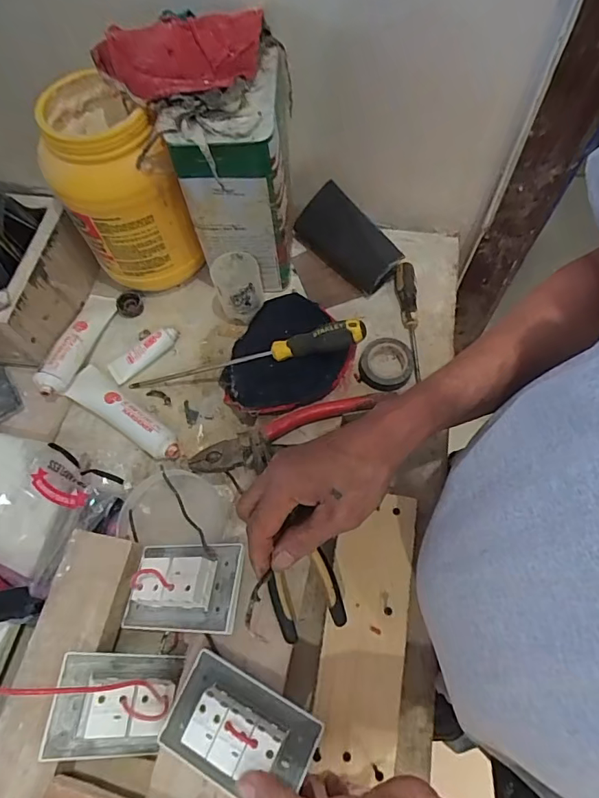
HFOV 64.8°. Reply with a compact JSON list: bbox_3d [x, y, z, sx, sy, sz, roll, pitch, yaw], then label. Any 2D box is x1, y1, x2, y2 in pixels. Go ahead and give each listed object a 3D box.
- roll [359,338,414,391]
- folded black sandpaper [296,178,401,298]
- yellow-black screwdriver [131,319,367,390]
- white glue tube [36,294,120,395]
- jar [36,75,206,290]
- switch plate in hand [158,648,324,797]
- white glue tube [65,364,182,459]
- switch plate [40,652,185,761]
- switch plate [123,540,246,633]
[{"bbox_3d":[0.105,-0.041,0.575,0.063,0.019,0.065,-1,65,2],"label":"roll"},{"bbox_3d":[0.062,-0.215,0.635,0.162,0.025,0.081,50,119,20],"label":"folded black sandpaper"},{"bbox_3d":[-0.068,-0.046,0.549,0.295,0.023,0.025,-12,63,22],"label":"yellow-black screwdriver"},{"bbox_3d":[-0.278,-0.076,0.600,0.043,0.026,0.168,7,51,6],"label":"white glue tube"},{"bbox_3d":[-0.218,-0.237,0.575,0.112,0.224,0.140,-34,69,-12],"label":"jar"},{"bbox_3d":[-0.049,0.268,0.379,0.120,0.040,0.077,22,68,12],"label":"switch plate in hand"},{"bbox_3d":[-0.210,0.017,0.563,0.168,0.034,0.044,34,71,16],"label":"white glue tube"},{"bbox_3d":[-0.152,0.266,0.407,0.113,0.040,0.079,14,63,-19],"label":"switch plate"},{"bbox_3d":[-0.114,0.169,0.437,0.118,0.044,0.079,-9,51,22],"label":"switch plate"}]

